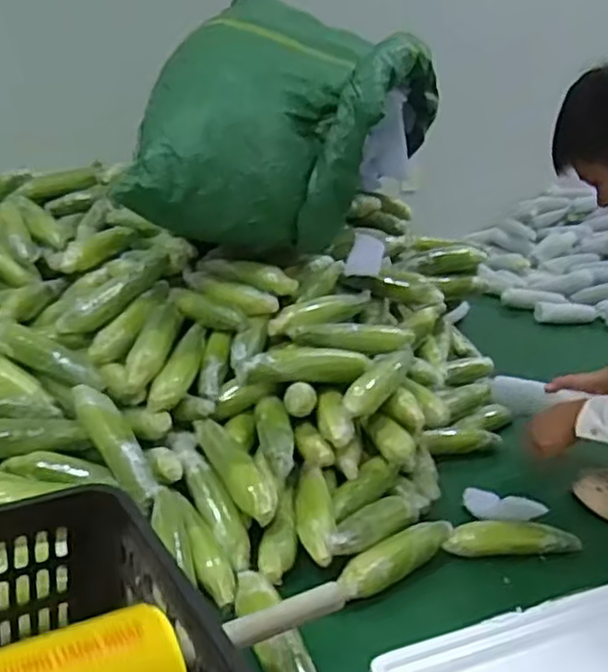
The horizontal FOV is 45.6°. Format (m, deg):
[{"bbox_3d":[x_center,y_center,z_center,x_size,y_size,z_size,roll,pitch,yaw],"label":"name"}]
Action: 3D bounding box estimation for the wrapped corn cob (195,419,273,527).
[{"bbox_3d":[-0.100,0.200,1.099,0.054,0.052,0.212,-6,37,-35],"label":"wrapped corn cob"}]

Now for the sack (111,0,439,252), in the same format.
[{"bbox_3d":[-0.006,-0.397,1.368,0.399,0.398,0.573,12,22,15],"label":"sack"}]

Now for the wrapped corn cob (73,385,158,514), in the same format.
[{"bbox_3d":[-0.280,0.153,1.071,0.043,0.044,0.244,-9,47,-42],"label":"wrapped corn cob"}]

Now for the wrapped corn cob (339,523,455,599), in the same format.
[{"bbox_3d":[0.132,0.317,1.038,0.218,0.050,0.046,-14,29,-43],"label":"wrapped corn cob"}]

